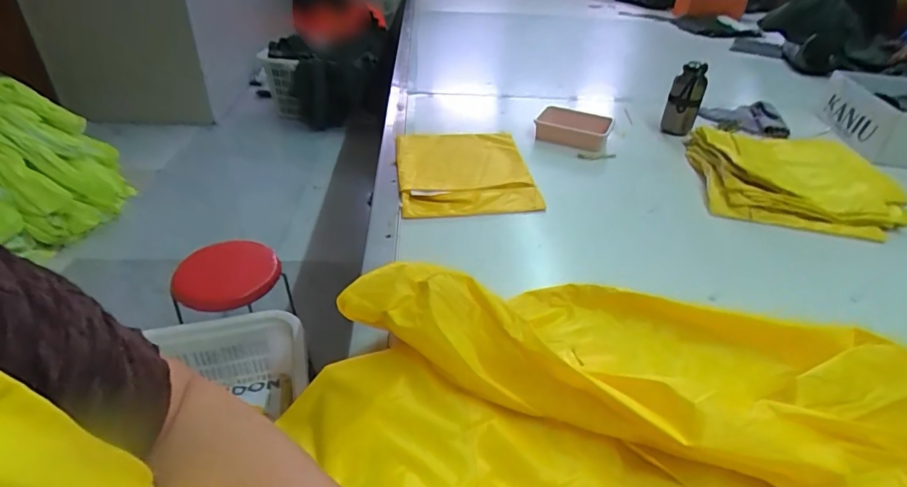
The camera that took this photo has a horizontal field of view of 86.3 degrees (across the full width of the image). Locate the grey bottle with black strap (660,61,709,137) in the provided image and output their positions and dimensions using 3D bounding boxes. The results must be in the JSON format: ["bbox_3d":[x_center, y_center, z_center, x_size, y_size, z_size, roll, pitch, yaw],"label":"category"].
[{"bbox_3d":[0.599,-0.370,1.256,0.081,0.164,0.082,20,39,21],"label":"grey bottle with black strap"}]

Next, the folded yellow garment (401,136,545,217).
[{"bbox_3d":[0.019,-0.165,1.008,0.265,0.031,0.326,-2,37,-7],"label":"folded yellow garment"}]

